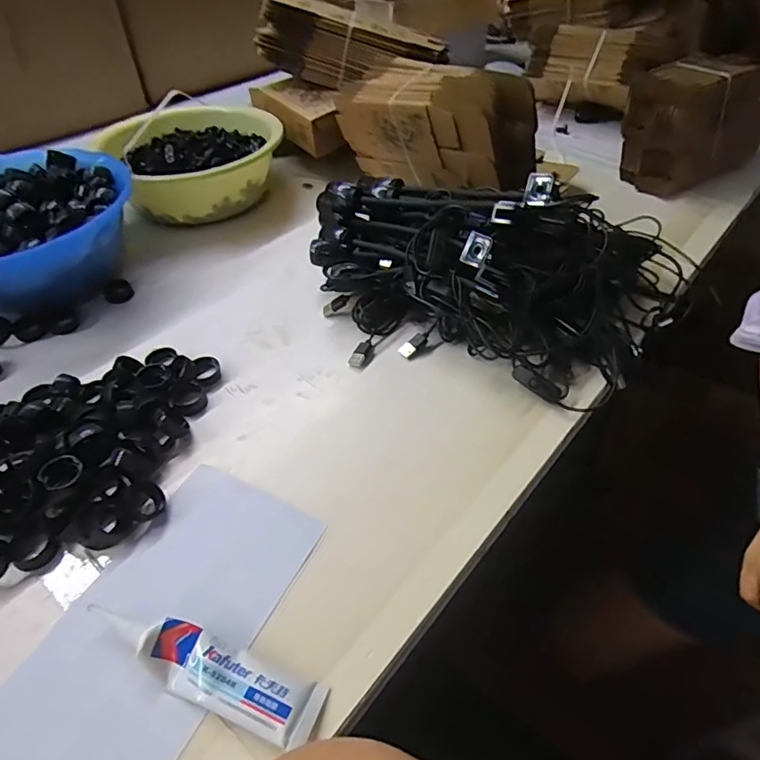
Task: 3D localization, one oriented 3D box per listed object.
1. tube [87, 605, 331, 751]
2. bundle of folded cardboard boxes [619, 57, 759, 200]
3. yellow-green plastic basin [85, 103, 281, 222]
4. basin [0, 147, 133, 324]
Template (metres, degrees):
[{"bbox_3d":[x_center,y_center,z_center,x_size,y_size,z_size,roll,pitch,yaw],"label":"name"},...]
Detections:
[{"bbox_3d":[-0.104,0.165,0.303,0.147,0.023,0.034,16,48,14],"label":"tube"},{"bbox_3d":[0.445,-0.361,0.725,0.245,0.123,0.115,-25,51,-23],"label":"bundle of folded cardboard boxes"},{"bbox_3d":[-0.249,-0.291,0.708,0.200,0.092,0.228,-31,54,-27],"label":"yellow-green plastic basin"},{"bbox_3d":[-0.386,-0.154,0.563,0.229,0.104,0.229,1,46,-1],"label":"basin"}]

